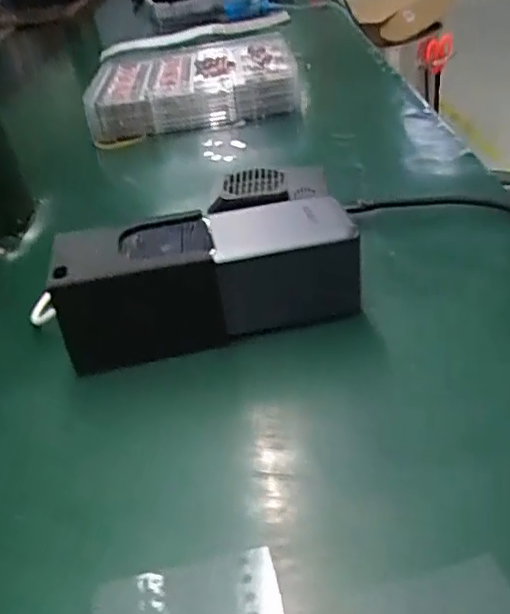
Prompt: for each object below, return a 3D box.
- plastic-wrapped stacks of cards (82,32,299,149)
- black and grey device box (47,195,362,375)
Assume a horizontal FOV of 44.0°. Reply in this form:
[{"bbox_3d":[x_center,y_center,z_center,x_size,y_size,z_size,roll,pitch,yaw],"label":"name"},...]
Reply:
[{"bbox_3d":[-0.061,-0.243,0.681,0.215,0.047,0.190,-3,31,7],"label":"plastic-wrapped stacks of cards"},{"bbox_3d":[-0.023,-0.018,0.336,0.155,0.058,0.068,-10,31,-5],"label":"black and grey device box"}]

